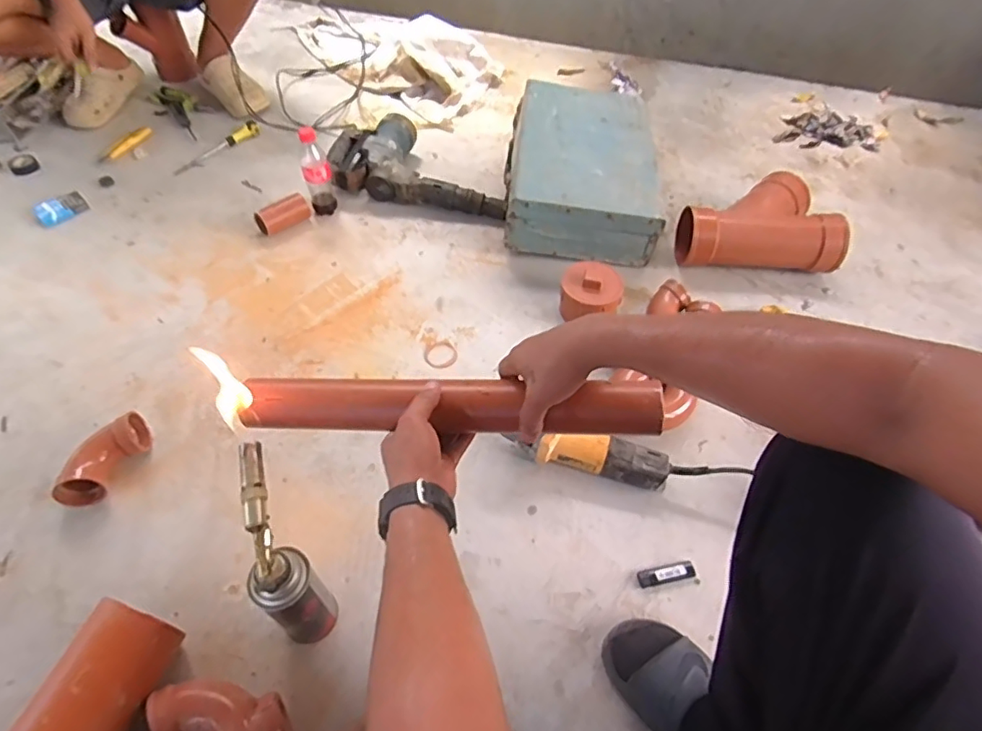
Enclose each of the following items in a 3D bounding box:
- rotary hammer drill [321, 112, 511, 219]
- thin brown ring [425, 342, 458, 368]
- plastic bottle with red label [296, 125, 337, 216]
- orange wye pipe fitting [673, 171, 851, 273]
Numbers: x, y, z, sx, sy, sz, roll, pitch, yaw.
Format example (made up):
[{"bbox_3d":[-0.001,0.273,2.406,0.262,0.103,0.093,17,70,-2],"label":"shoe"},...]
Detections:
[{"bbox_3d":[-0.157,-0.465,1.297,0.418,0.094,0.221,10,53,6],"label":"rotary hammer drill"},{"bbox_3d":[-0.090,-0.018,1.013,0.061,0.010,0.053,-31,60,-26],"label":"thin brown ring"},{"bbox_3d":[-0.369,-0.411,1.184,0.056,0.176,0.053,-10,53,-10],"label":"plastic bottle with red label"},{"bbox_3d":[0.546,-0.289,1.146,0.304,0.123,0.204,12,53,7],"label":"orange wye pipe fitting"}]

